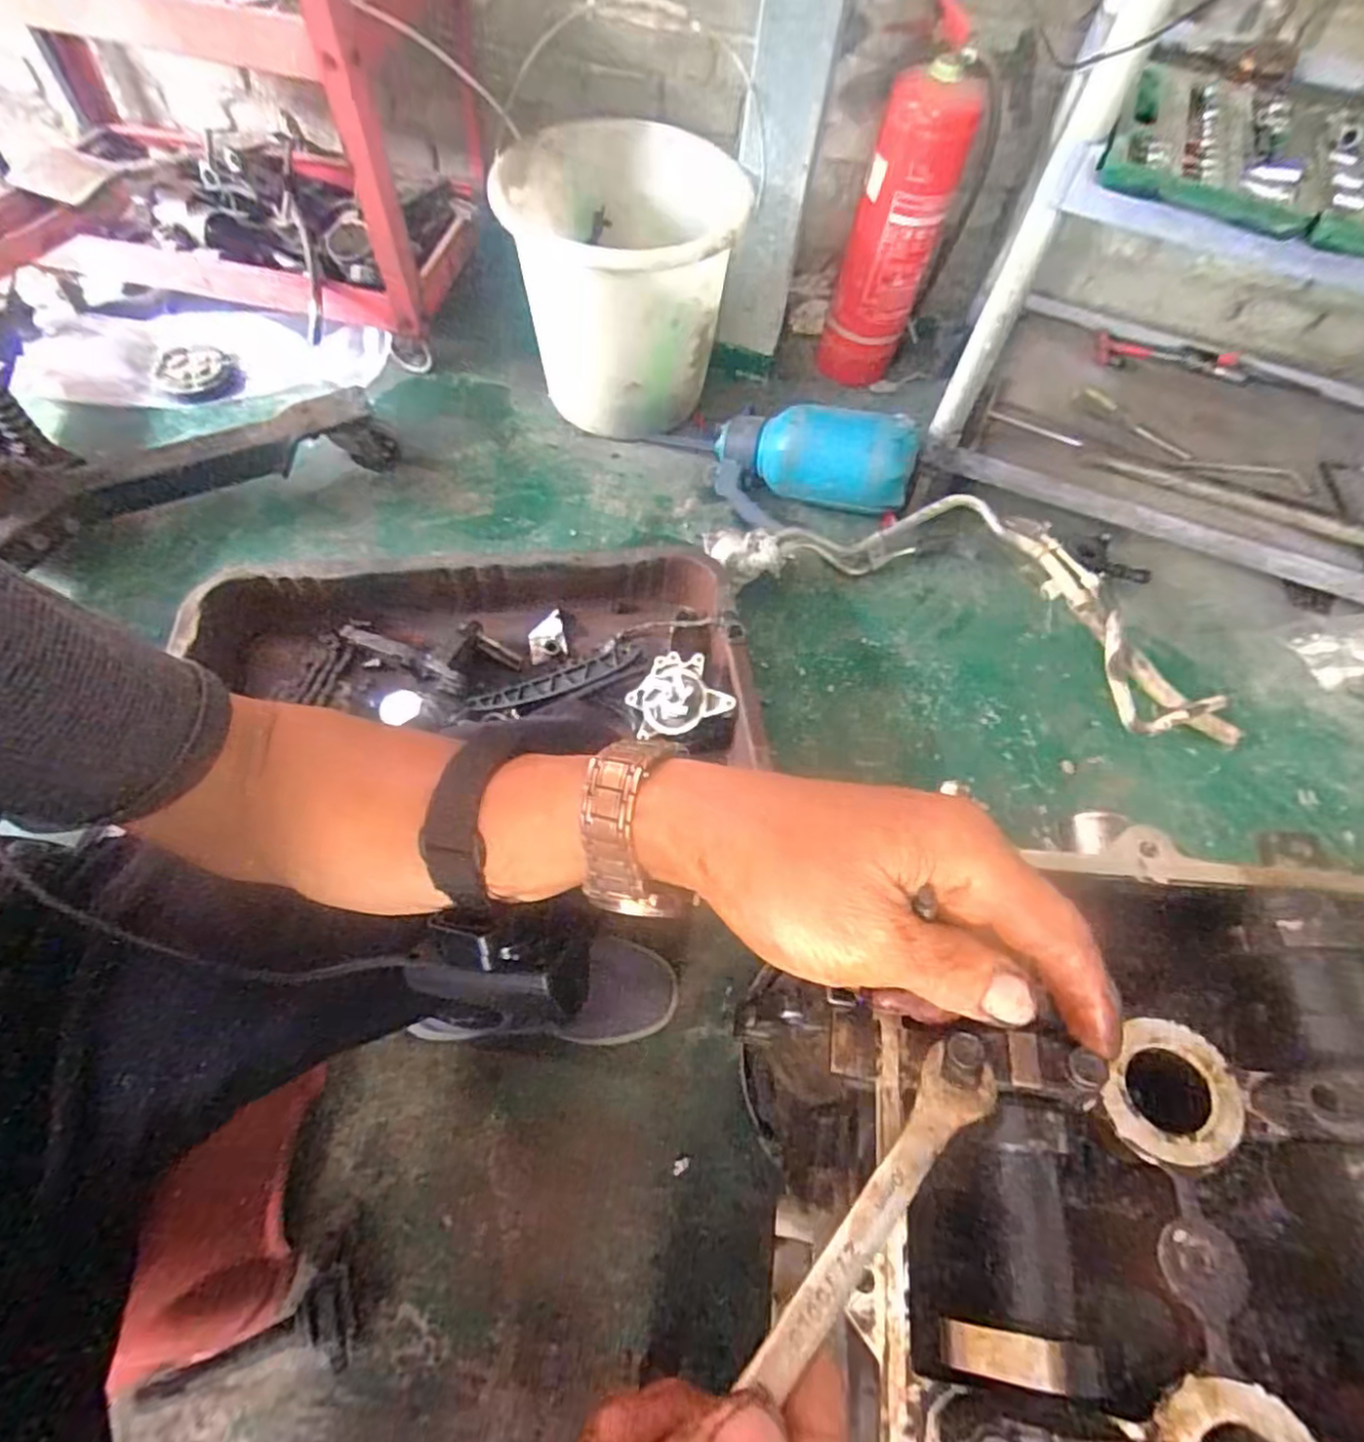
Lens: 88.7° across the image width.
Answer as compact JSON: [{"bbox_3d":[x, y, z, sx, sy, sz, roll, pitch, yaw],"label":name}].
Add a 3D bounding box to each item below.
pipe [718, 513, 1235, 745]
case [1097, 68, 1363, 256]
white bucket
[{"bbox_3d":[0.391,-0.183,0.954,0.699,0.090,0.251,20,61,10],"label":"pipe"},{"bbox_3d":[0.637,-0.558,0.701,0.387,0.041,0.273,26,61,9],"label":"case"},{"bbox_3d":[-0.082,-0.611,1.015,0.303,0.321,0.303,2,60,-4],"label":"white bucket"}]

